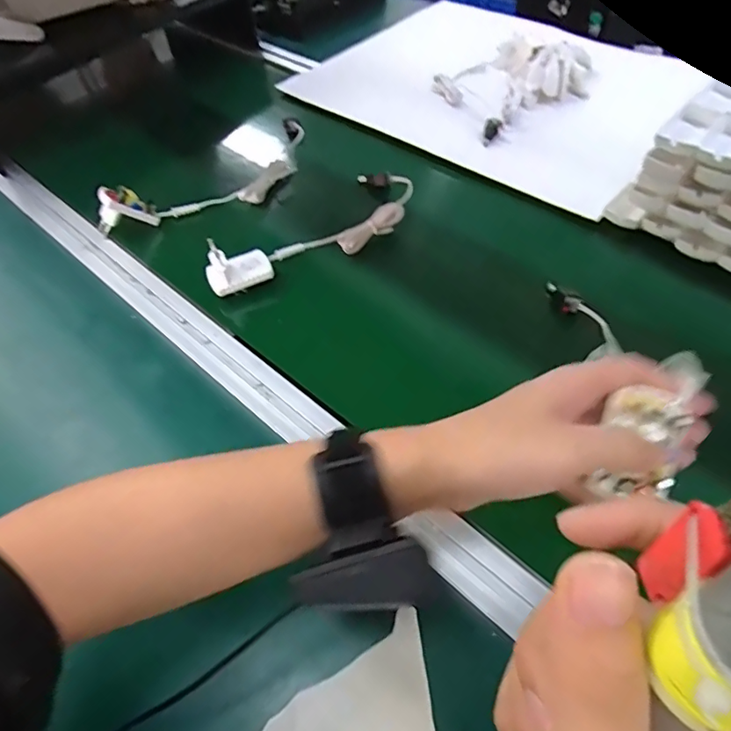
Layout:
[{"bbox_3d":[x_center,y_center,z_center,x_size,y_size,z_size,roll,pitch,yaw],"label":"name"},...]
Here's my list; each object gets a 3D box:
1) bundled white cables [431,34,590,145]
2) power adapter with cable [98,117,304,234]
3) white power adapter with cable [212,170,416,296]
[{"bbox_3d":[0.201,-0.394,0.710,0.230,0.040,0.188,-29,57,-17],"label":"bundled white cables"},{"bbox_3d":[-0.166,-0.223,0.612,0.096,0.060,0.285,35,63,26],"label":"power adapter with cable"},{"bbox_3d":[-0.043,-0.144,0.539,0.091,0.048,0.254,32,62,24],"label":"white power adapter with cable"}]

